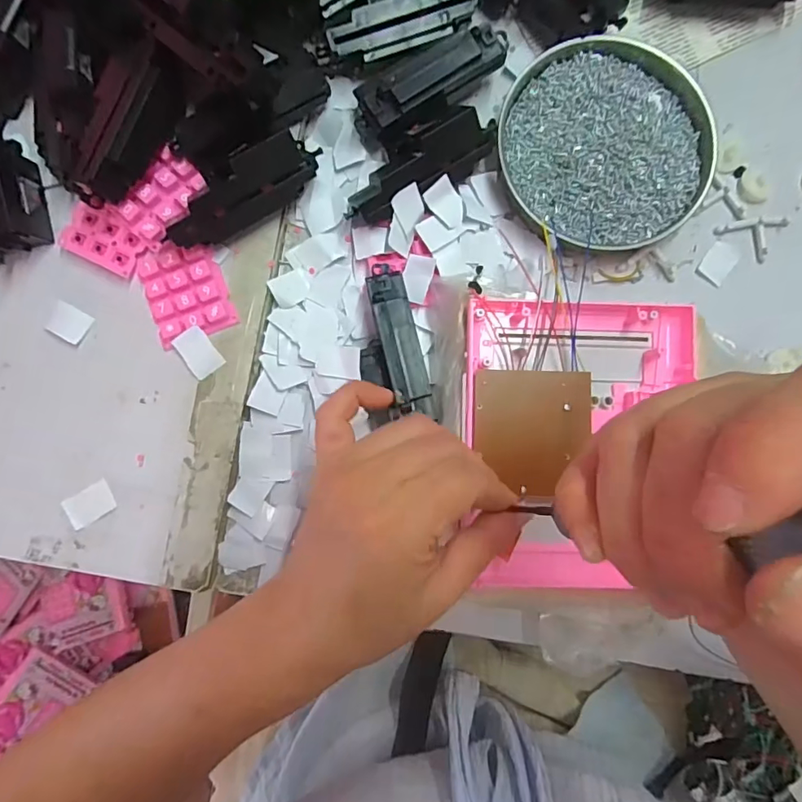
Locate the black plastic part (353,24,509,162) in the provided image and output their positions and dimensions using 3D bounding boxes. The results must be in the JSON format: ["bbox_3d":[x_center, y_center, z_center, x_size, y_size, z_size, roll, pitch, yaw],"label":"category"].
[{"bbox_3d":[0.020,-0.196,0.310,0.098,0.023,0.038,-34,88,-3],"label":"black plastic part"}]

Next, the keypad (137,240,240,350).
[{"bbox_3d":[-0.134,-0.069,0.314,0.048,0.009,0.059,-20,87,-3],"label":"keypad"}]

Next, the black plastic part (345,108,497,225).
[{"bbox_3d":[0.014,-0.145,0.313,0.102,0.022,0.031,-31,88,-3],"label":"black plastic part"}]

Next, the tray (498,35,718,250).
[{"bbox_3d":[0.132,-0.168,0.329,0.132,0.020,0.130,0,87,-1],"label":"tray"}]

